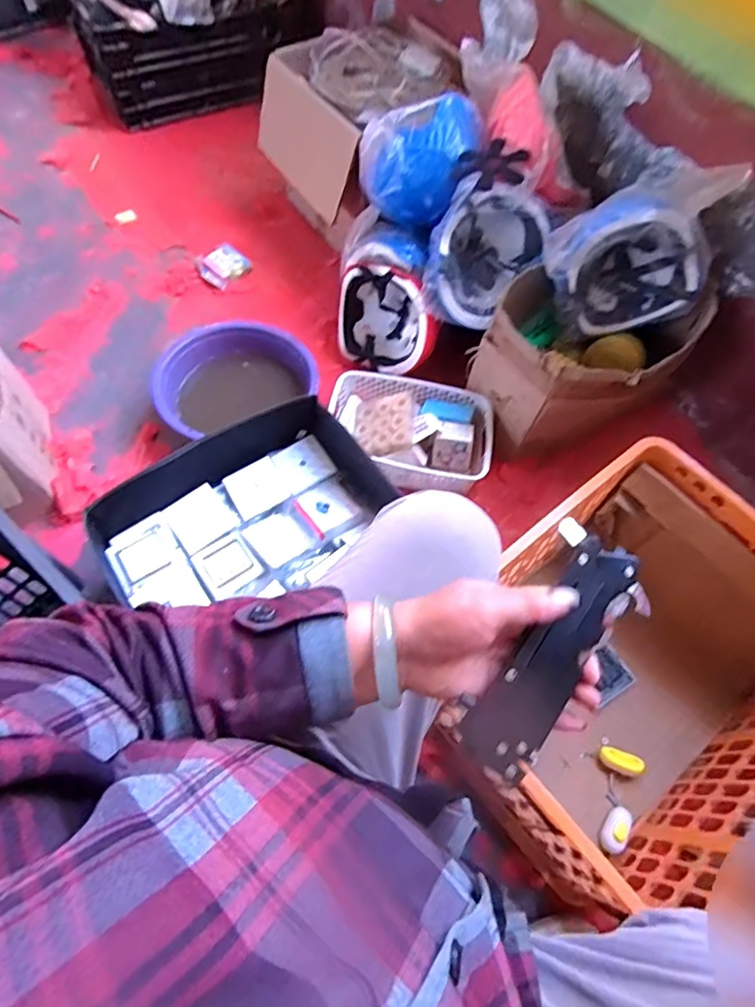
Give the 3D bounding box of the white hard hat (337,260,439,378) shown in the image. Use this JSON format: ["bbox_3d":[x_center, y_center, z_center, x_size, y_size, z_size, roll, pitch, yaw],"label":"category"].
[{"bbox_3d":[0.031,-0.374,1.126,0.235,0.230,0.140,37,43,25],"label":"white hard hat"}]

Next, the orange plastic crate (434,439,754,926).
[{"bbox_3d":[0.333,0.225,0.747,0.480,0.281,0.387,-35,69,-20],"label":"orange plastic crate"}]

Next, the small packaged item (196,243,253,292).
[{"bbox_3d":[-0.367,-0.567,1.288,0.108,0.007,0.117,39,68,17],"label":"small packaged item"}]

